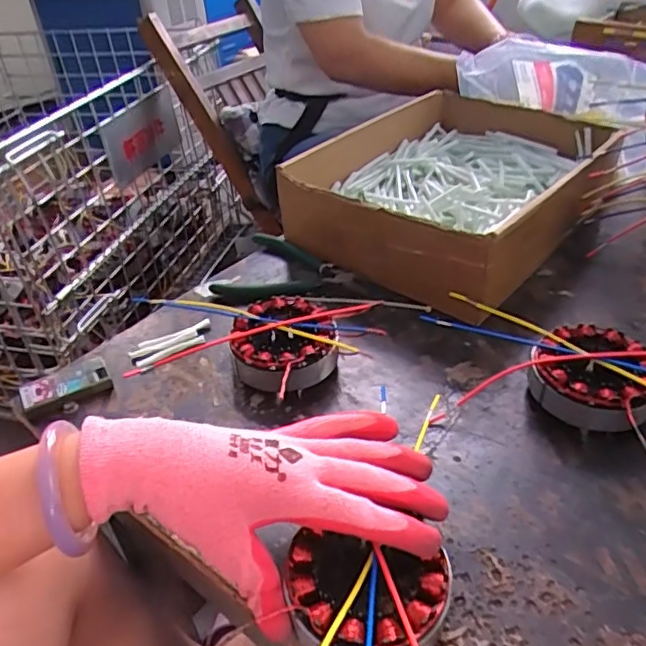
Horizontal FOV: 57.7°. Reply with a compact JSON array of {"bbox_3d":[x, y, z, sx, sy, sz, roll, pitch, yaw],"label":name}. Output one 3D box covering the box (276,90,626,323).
[{"bbox_3d":[0.153,-0.152,0.658,0.245,0.095,0.354,27,46,33],"label":"box"}]

